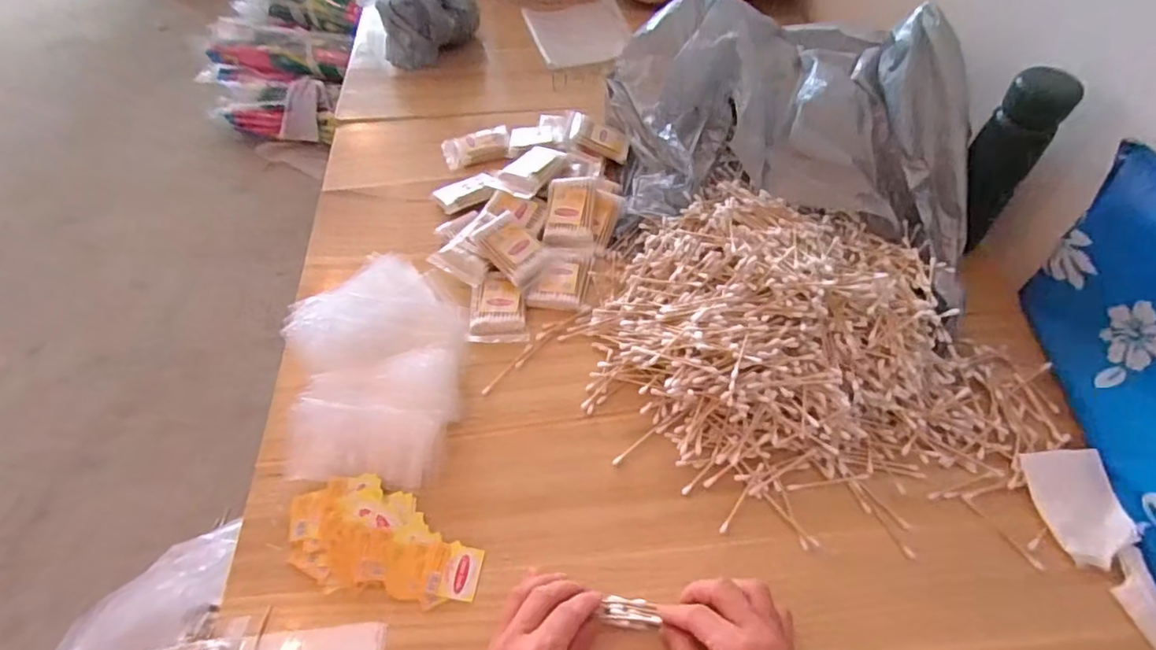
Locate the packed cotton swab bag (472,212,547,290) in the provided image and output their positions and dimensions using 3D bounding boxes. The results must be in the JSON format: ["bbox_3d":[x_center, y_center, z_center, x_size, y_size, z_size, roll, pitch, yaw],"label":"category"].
[{"bbox_3d":[-0.067,-0.079,0.602,0.049,0.017,0.078,-39,82,-17],"label":"packed cotton swab bag"}]

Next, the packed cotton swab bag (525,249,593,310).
[{"bbox_3d":[-0.018,-0.048,0.601,0.055,0.019,0.070,9,56,9],"label":"packed cotton swab bag"}]

